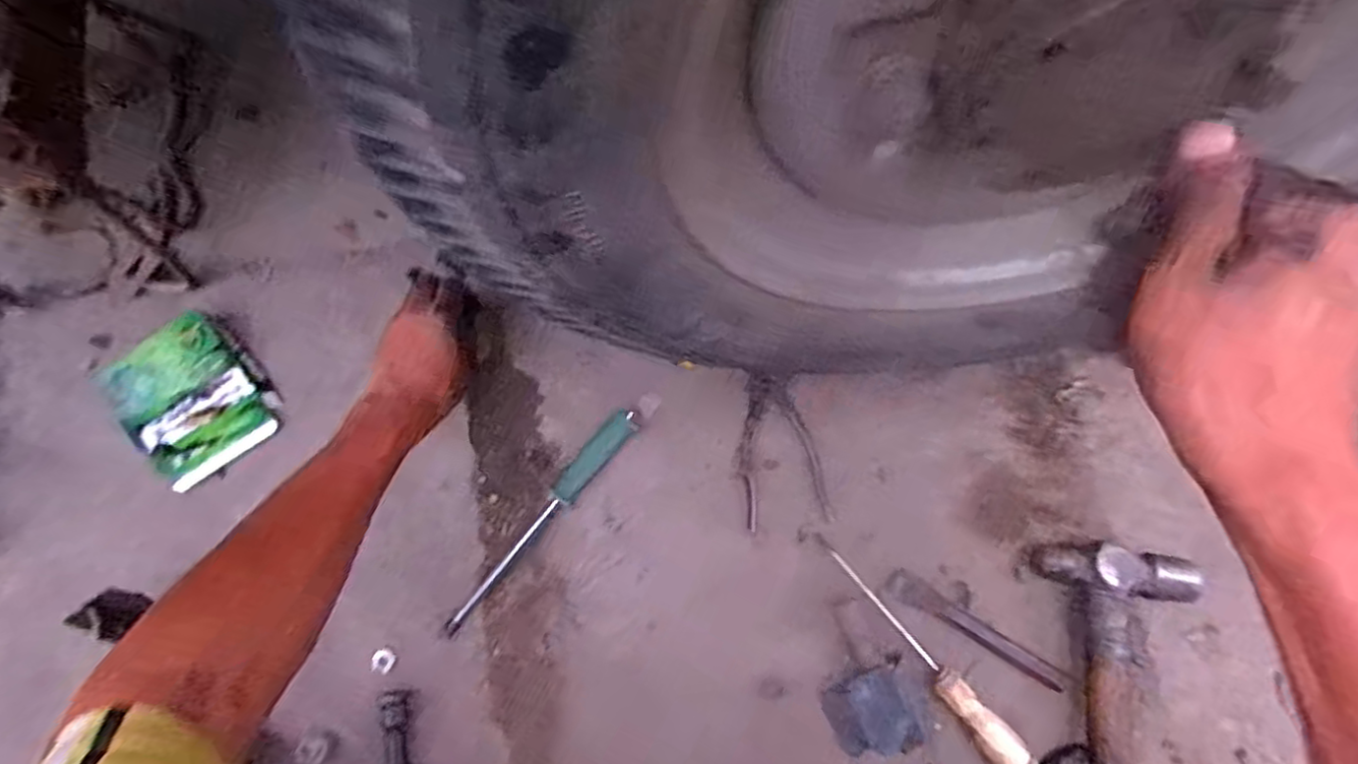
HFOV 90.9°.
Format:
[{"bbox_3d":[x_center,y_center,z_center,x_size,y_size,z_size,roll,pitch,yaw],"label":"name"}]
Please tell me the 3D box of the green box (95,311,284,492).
[{"bbox_3d":[-0.467,0.014,0.644,0.131,0.032,0.145,-41,79,-9],"label":"green box"}]

